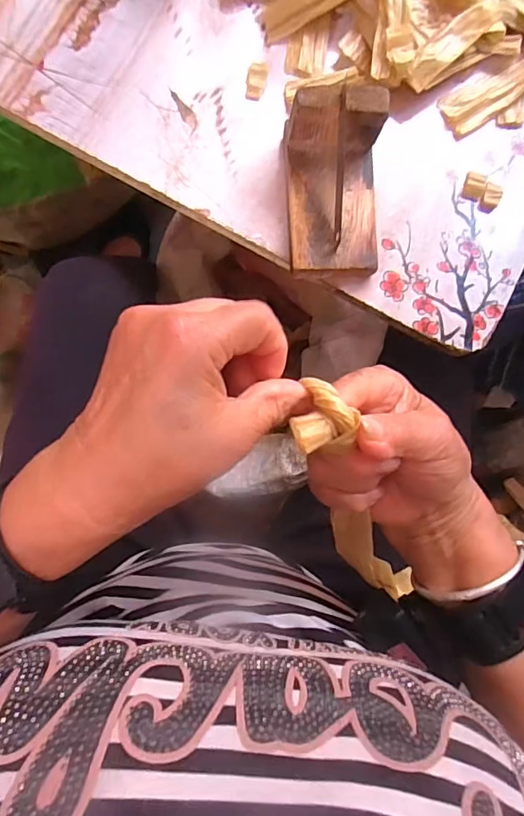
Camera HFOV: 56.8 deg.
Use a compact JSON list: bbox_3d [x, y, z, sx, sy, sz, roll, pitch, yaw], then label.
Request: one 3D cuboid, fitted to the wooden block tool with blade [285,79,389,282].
[{"bbox_3d":[0.051,-0.149,0.327,0.063,0.053,0.103,-4,83,-6],"label":"wooden block tool with blade"}]

